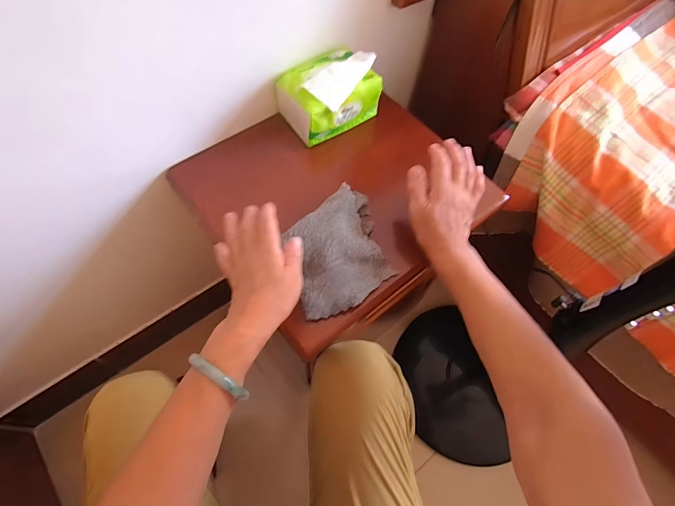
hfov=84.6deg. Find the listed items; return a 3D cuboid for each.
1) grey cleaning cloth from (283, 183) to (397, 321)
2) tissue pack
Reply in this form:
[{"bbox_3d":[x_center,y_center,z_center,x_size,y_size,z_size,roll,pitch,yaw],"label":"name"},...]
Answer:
[{"bbox_3d":[0.002,-0.004,0.469,0.122,0.040,0.142,-17,64,-12],"label":"grey cleaning cloth"},{"bbox_3d":[-0.013,-0.243,0.566,0.140,0.091,0.098,-36,69,-20],"label":"tissue pack"}]

